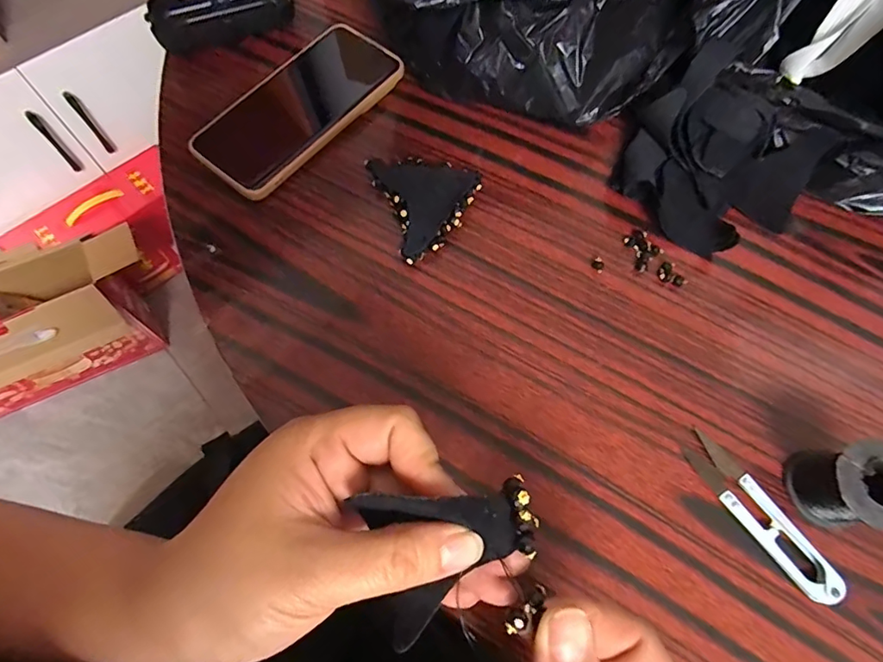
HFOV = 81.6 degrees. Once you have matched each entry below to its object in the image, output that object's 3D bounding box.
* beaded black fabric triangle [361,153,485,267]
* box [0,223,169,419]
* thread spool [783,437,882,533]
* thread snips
[{"bbox_3d":[-0.006,-0.092,0.355,0.067,0.013,0.081,-19,70,-7],"label":"beaded black fabric triangle"},{"bbox_3d":[-0.754,-0.025,0.945,0.460,0.256,0.234,-27,69,-12],"label":"box"},{"bbox_3d":[0.213,0.082,0.269,0.044,0.049,0.043,0,69,0],"label":"thread spool"},{"bbox_3d":[0.176,0.101,0.281,0.024,0.011,0.097,-34,72,-12],"label":"thread snips"}]

